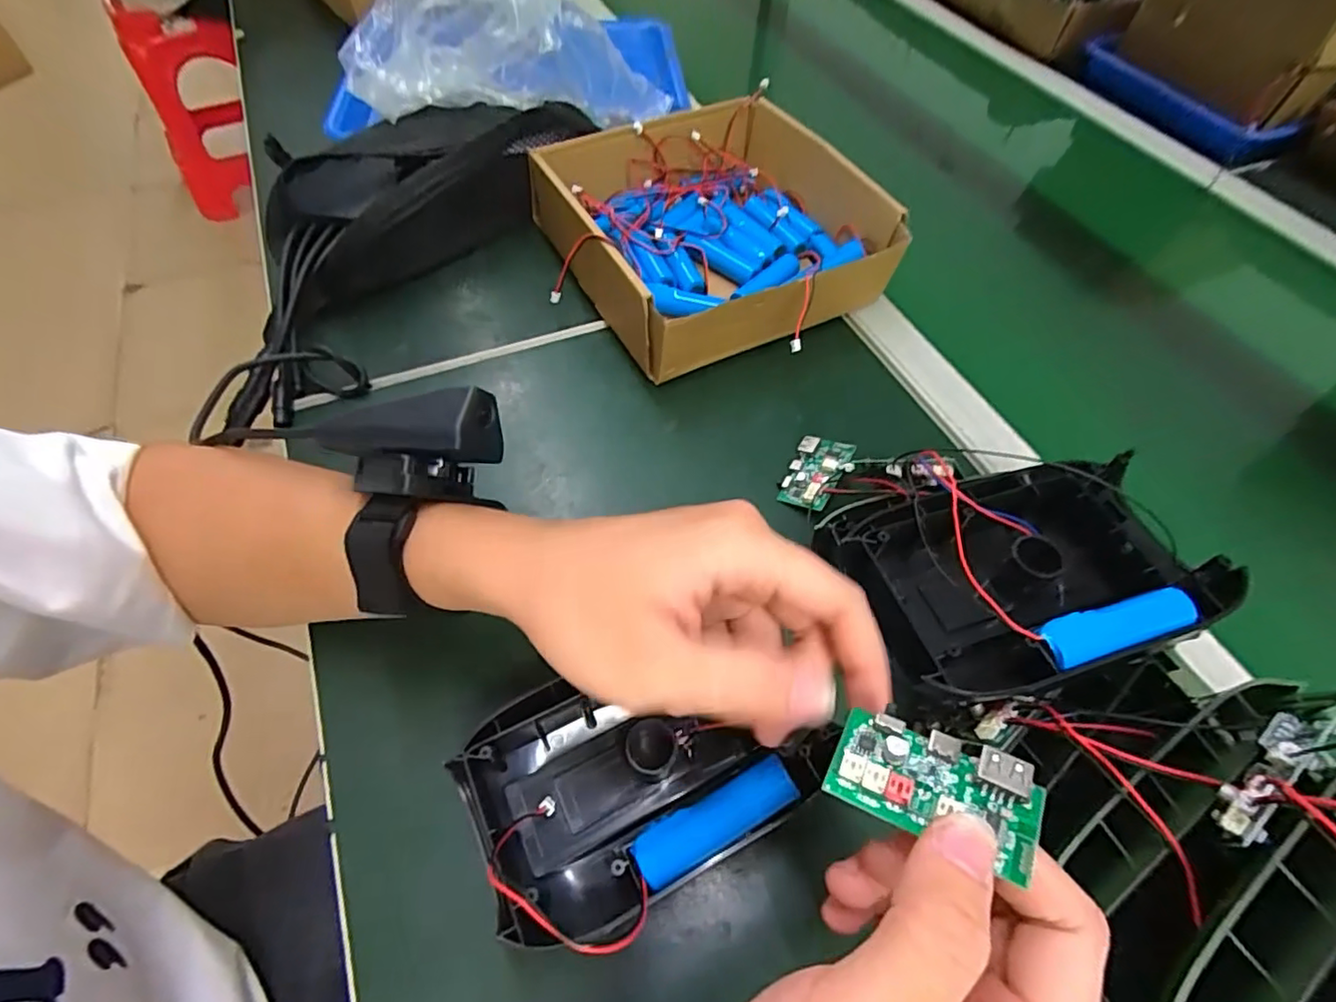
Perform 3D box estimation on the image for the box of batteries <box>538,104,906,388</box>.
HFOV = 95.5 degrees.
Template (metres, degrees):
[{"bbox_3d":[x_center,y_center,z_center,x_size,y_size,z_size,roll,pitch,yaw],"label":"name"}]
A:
[{"bbox_3d":[0.032,-0.203,0.459,0.206,0.072,0.213,-22,60,-17],"label":"box of batteries"}]

